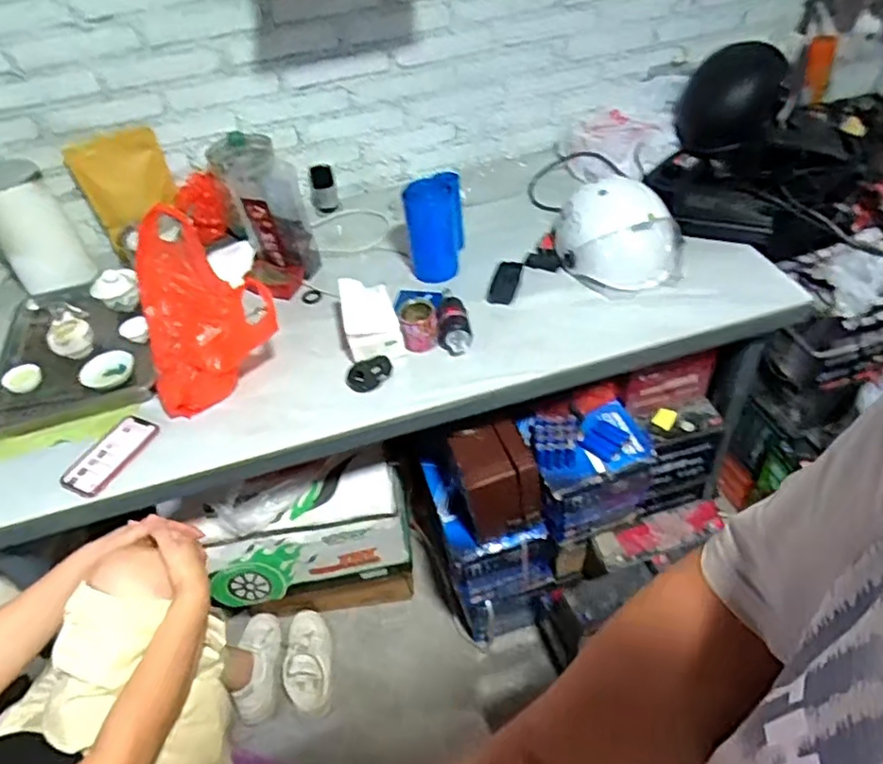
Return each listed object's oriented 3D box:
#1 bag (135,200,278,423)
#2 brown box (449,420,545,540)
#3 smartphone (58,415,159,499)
[{"bbox_3d":[-0.395,-0.117,1.021,0.216,0.245,0.201,-22,47,-14],"label":"bag"},{"bbox_3d":[0.102,0.188,1.177,0.137,0.185,0.123,-15,46,-7],"label":"brown box"},{"bbox_3d":[-0.518,0.113,0.976,0.078,0.009,0.149,13,49,19],"label":"smartphone"}]

